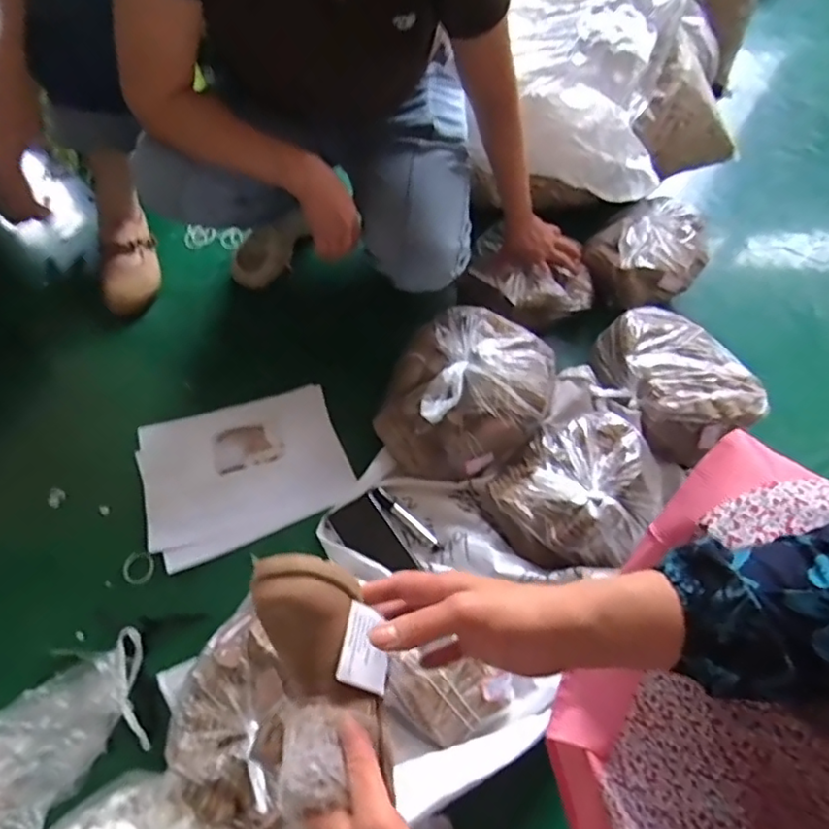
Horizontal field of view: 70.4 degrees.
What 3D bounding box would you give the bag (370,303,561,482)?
[{"bbox_3d":[0.078,-0.031,0.890,0.225,0.133,0.262,30,64,14],"label":"bag"}]

